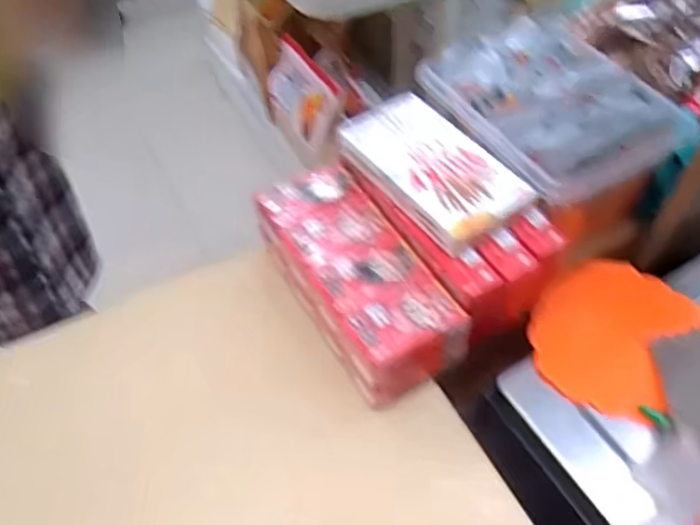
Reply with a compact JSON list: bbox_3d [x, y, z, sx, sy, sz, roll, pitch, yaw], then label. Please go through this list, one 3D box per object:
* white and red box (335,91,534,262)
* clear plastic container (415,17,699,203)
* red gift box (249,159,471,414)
[{"bbox_3d":[0.063,-0.078,0.546,0.084,0.021,0.155,-29,57,-21],"label":"white and red box"},{"bbox_3d":[0.177,-0.144,0.575,0.160,0.035,0.195,-29,57,-20],"label":"clear plastic container"},{"bbox_3d":[0.002,0.013,0.555,0.089,0.063,0.206,-26,56,-18],"label":"red gift box"}]

